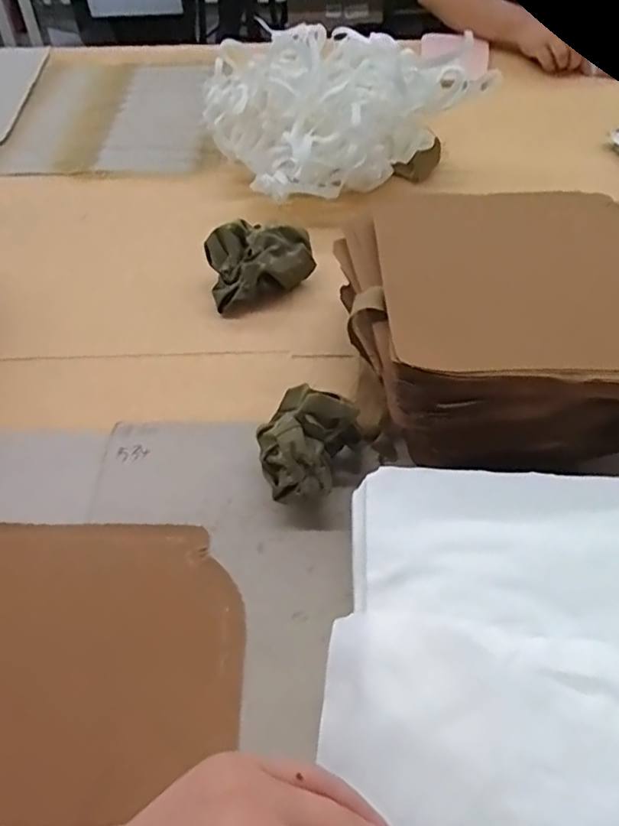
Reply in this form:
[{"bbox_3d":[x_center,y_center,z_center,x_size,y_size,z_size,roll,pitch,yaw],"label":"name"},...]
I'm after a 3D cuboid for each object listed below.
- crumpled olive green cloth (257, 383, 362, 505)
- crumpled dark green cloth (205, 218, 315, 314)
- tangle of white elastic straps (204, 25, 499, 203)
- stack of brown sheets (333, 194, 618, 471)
[{"bbox_3d":[-0.005,0.025,0.462,0.075,0.061,0.086,23,53,20],"label":"crumpled olive green cloth"},{"bbox_3d":[-0.055,-0.158,0.622,0.110,0.062,0.068,-21,52,-16],"label":"crumpled dark green cloth"},{"bbox_3d":[0.025,-0.393,0.756,0.281,0.115,0.297,-22,52,-17],"label":"tangle of white elastic straps"},{"bbox_3d":[0.169,-0.069,0.500,0.267,0.109,0.235,-3,49,-1],"label":"stack of brown sheets"}]

